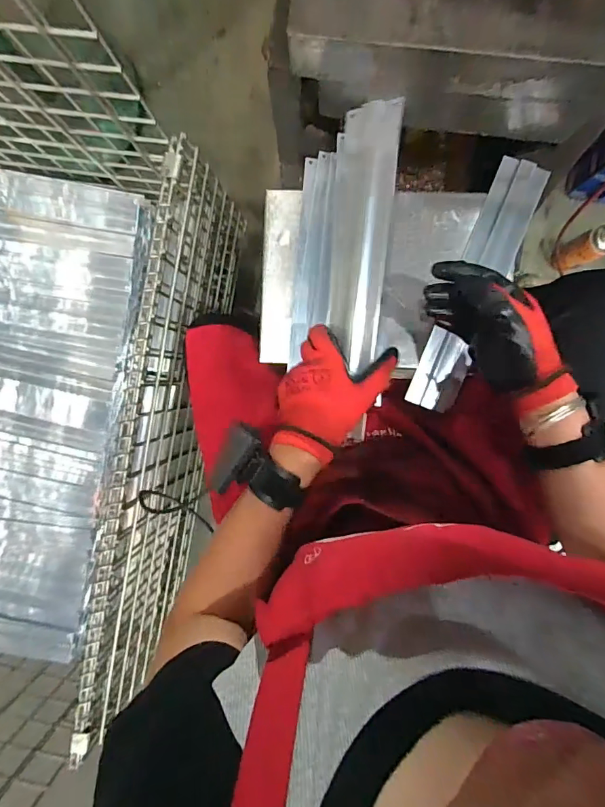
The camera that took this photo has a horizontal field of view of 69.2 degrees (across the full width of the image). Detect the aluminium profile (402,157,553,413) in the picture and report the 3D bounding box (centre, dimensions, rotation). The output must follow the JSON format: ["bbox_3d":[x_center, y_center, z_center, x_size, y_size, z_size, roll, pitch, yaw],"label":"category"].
[{"bbox_3d":[0.229,-0.150,0.570,0.068,0.014,0.334,22,93,2],"label":"aluminium profile"}]

